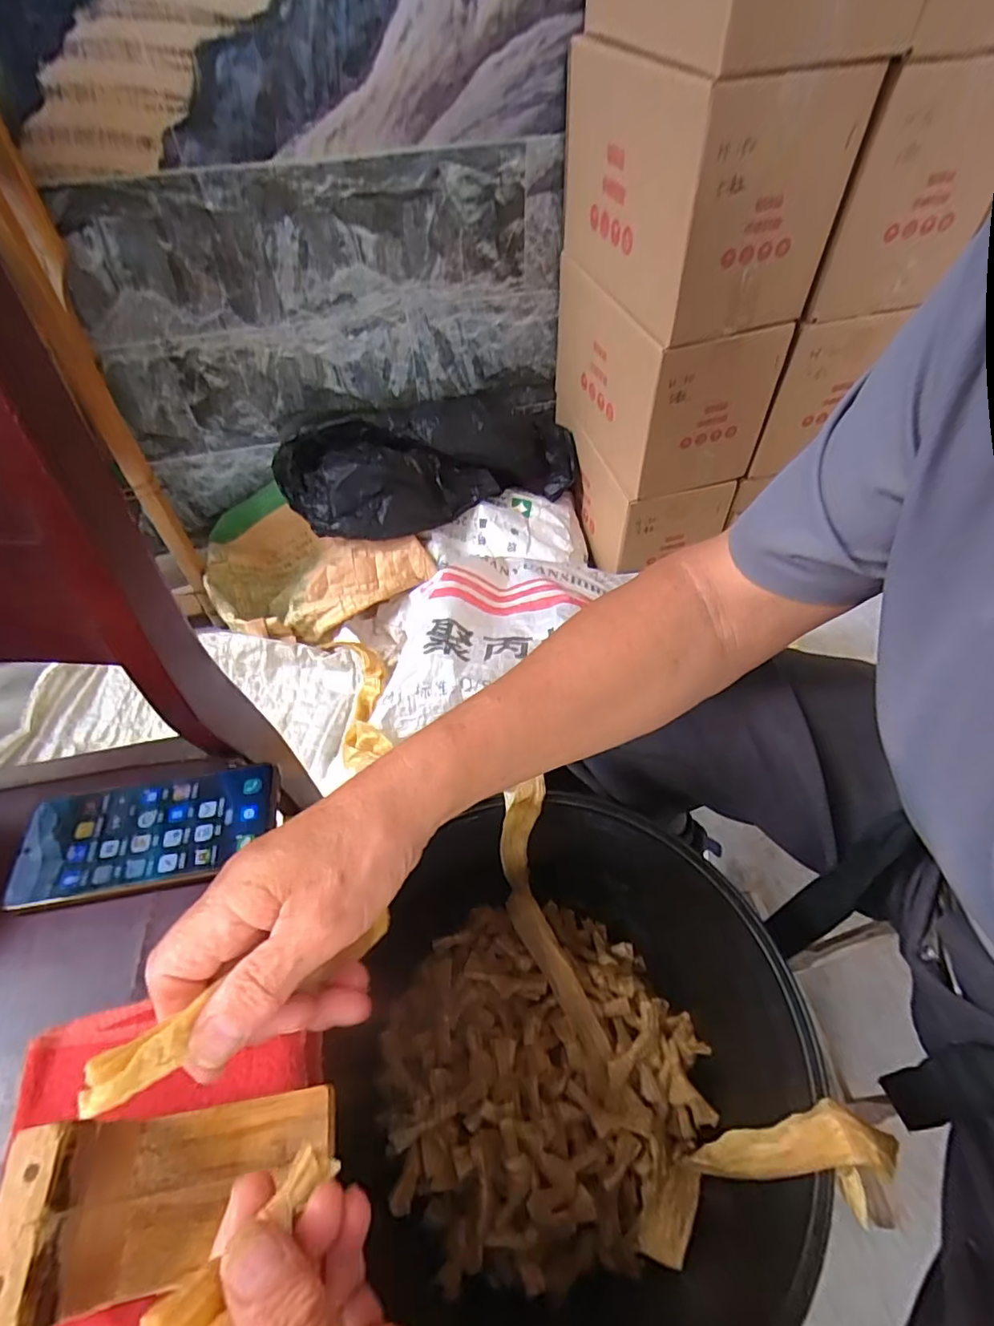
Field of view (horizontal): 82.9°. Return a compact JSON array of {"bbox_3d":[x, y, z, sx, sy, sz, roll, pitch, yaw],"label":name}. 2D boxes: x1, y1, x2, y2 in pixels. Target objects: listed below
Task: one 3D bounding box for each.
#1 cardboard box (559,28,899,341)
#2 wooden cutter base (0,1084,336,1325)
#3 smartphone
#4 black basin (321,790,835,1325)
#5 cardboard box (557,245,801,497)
[{"bbox_3d":[0.266,-0.682,0.789,0.230,0.239,0.466,-10,53,-7],"label":"cardboard box"},{"bbox_3d":[-0.131,0.221,0.234,0.105,0.069,0.060,-7,53,-4],"label":"wooden cutter base"},{"bbox_3d":[-0.233,0.112,0.379,0.162,0.005,0.076,-9,53,-6],"label":"smartphone"},{"bbox_3d":[0.047,0.307,0.440,0.307,0.265,0.276,33,60,23],"label":"black basin"},{"bbox_3d":[0.256,-0.514,0.979,0.211,0.243,0.422,-14,54,-10],"label":"cardboard box"}]

